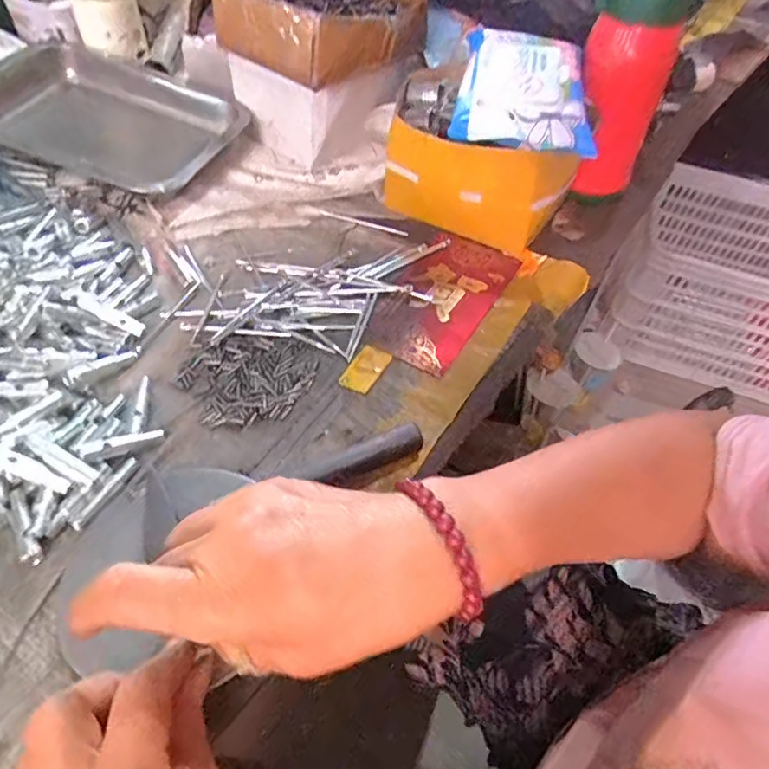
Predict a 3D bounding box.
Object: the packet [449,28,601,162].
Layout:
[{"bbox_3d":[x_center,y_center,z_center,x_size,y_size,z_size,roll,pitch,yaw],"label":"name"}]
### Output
[{"bbox_3d":[0.116,-0.249,0.457,0.104,0.033,0.155,10,52,2],"label":"packet"}]

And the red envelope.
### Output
[{"bbox_3d":[0.050,-0.080,0.467,0.084,0.004,0.164,27,55,16],"label":"red envelope"}]

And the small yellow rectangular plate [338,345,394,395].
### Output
[{"bbox_3d":[-0.014,-0.013,0.412,0.025,0.004,0.045,26,55,16],"label":"small yellow rectangular plate"}]

